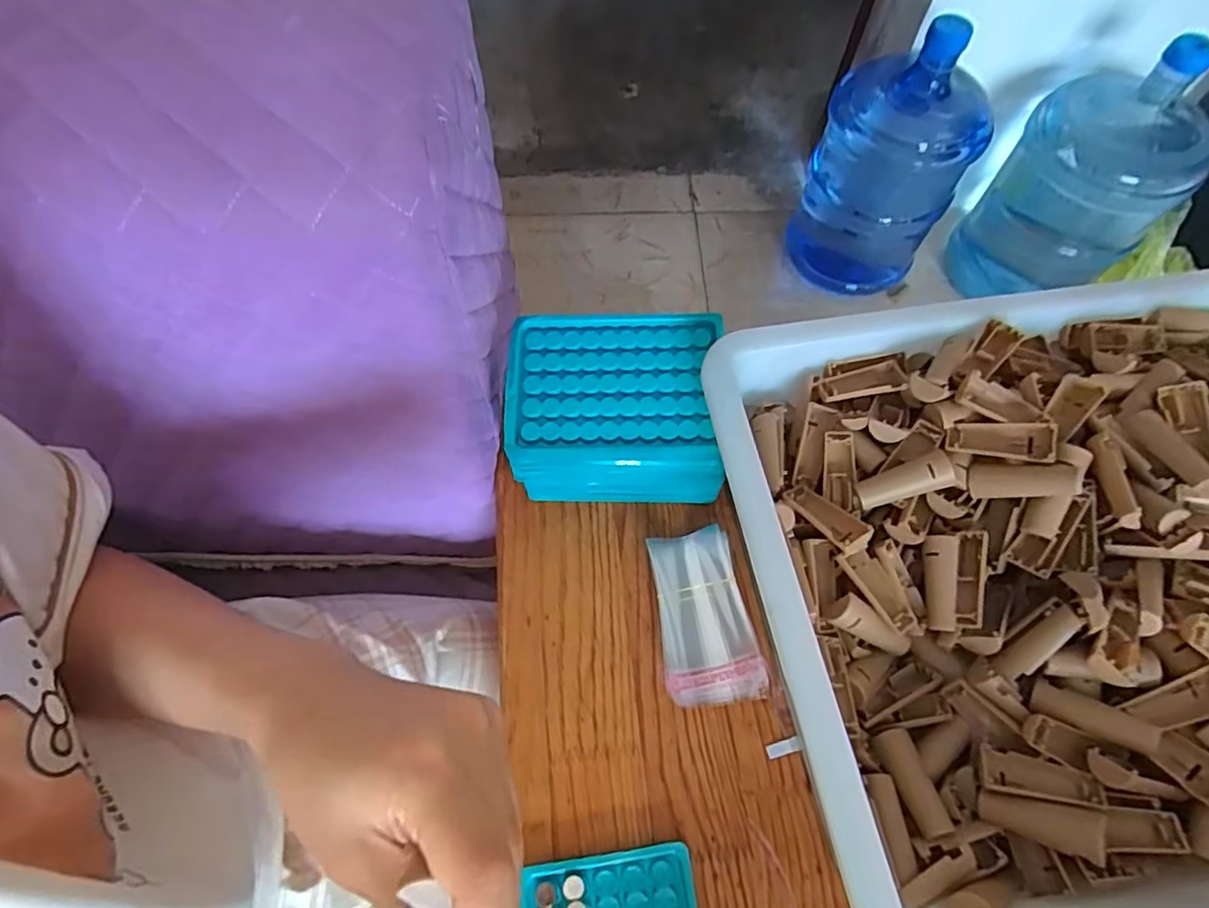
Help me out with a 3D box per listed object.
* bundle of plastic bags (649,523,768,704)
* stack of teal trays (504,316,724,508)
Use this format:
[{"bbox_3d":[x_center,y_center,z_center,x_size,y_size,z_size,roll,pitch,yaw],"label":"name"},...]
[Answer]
[{"bbox_3d":[0.064,0.103,0.411,0.059,0.020,0.106,-5,64,-3],"label":"bundle of plastic bags"},{"bbox_3d":[0.006,-0.022,0.427,0.129,0.101,0.093,-1,64,-1],"label":"stack of teal trays"}]

